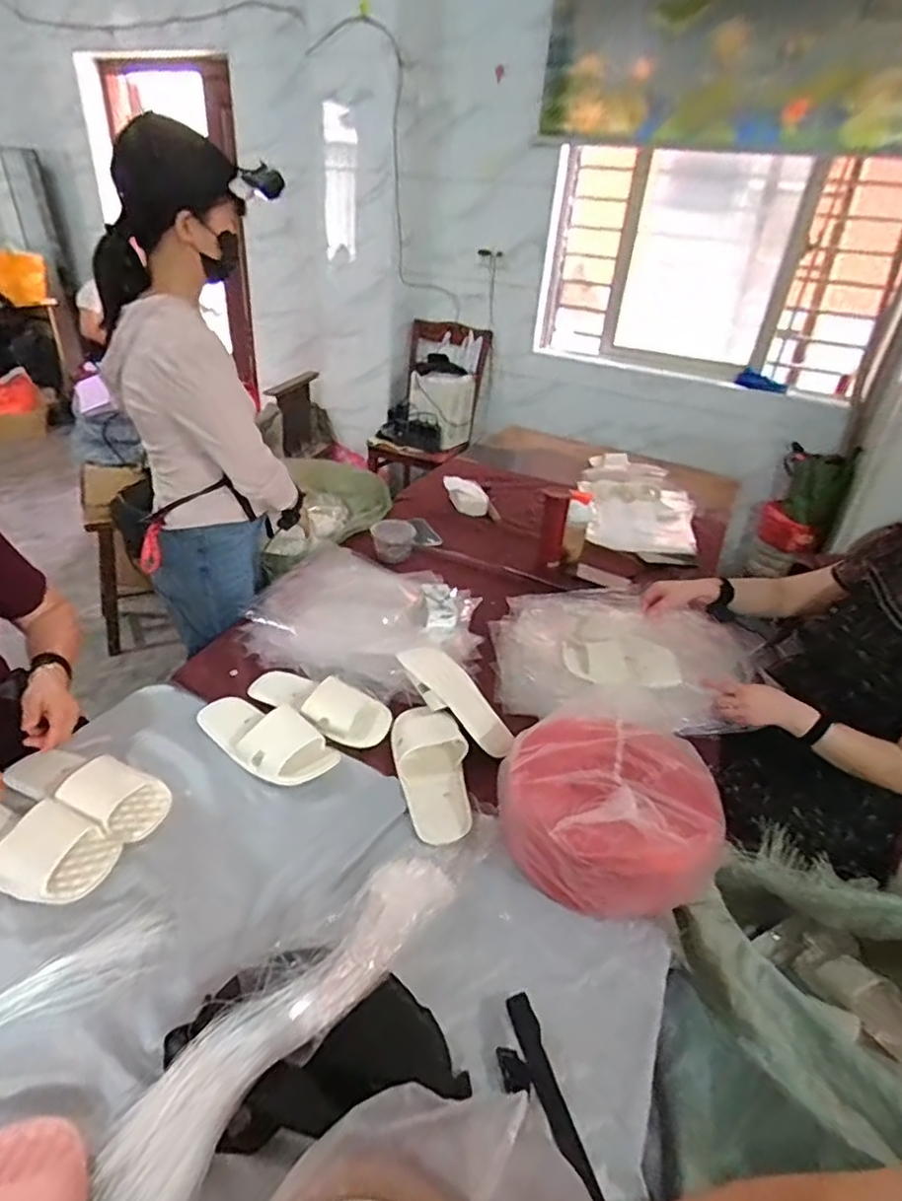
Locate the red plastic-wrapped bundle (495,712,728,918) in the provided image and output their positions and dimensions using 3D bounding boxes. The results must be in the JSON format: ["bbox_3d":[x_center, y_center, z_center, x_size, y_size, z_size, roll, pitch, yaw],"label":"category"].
[{"bbox_3d":[0.235,0.308,0.903,0.299,0.154,0.272,4,33,-3],"label":"red plastic-wrapped bundle"}]

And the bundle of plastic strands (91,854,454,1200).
[{"bbox_3d":[-0.160,0.439,0.664,0.101,0.087,0.453,27,38,30],"label":"bundle of plastic strands"}]

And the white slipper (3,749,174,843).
[{"bbox_3d":[-0.554,0.269,0.907,0.275,0.049,0.110,14,33,13],"label":"white slipper"}]

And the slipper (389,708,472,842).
[{"bbox_3d":[-0.026,0.283,1.009,0.116,0.055,0.266,-5,34,-16],"label":"slipper"}]

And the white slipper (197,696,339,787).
[{"bbox_3d":[-0.317,0.224,1.024,0.250,0.052,0.120,23,37,26],"label":"white slipper"}]

